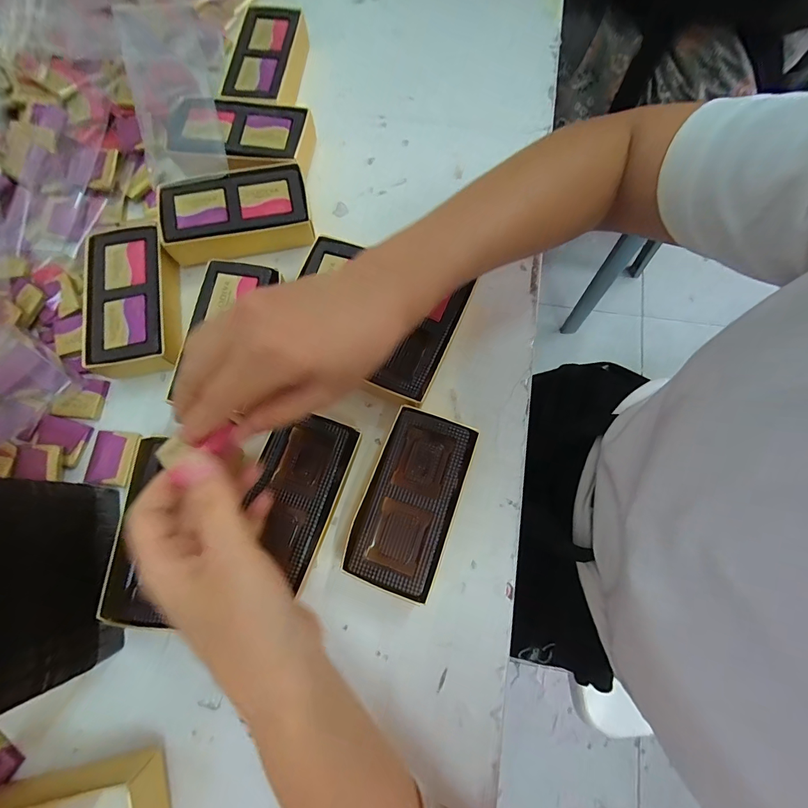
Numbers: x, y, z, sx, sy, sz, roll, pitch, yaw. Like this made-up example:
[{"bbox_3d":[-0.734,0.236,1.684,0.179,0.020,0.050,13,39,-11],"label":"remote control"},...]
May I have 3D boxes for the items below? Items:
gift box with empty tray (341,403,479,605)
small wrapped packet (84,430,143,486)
[{"bbox_3d":[0.005,0.064,0.269,0.059,0.033,0.113,19,77,6],"label":"gift box with empty tray"},{"bbox_3d":[-0.217,0.040,0.294,0.033,0.004,0.039,7,76,4],"label":"small wrapped packet"}]

